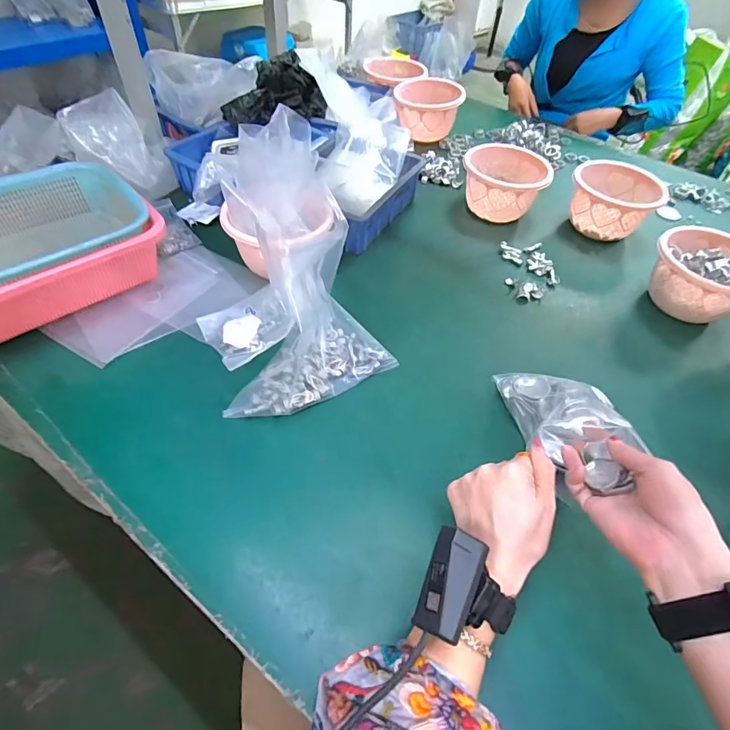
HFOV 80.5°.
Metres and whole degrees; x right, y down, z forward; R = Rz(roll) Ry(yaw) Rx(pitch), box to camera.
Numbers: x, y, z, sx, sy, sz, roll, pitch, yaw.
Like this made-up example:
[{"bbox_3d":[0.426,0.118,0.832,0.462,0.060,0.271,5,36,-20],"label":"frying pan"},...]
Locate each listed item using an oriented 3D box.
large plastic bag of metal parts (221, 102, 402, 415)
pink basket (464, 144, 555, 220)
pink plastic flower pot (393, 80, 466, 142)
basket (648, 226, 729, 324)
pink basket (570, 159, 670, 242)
[{"bbox_3d":[-0.088,-0.140,0.543,0.201,0.083,0.397,-7,79,-13],"label":"large plastic bag of metal parts"},{"bbox_3d":[0.246,-0.325,0.774,0.151,0.085,0.127,12,50,4],"label":"pink basket"},{"bbox_3d":[0.135,-0.557,0.943,0.140,0.086,0.113,4,50,-2],"label":"pink plastic flower pot"},{"bbox_3d":[0.501,-0.125,0.647,0.143,0.097,0.139,37,57,23],"label":"basket"},{"bbox_3d":[0.436,-0.289,0.762,0.145,0.090,0.130,36,56,23],"label":"pink basket"}]

